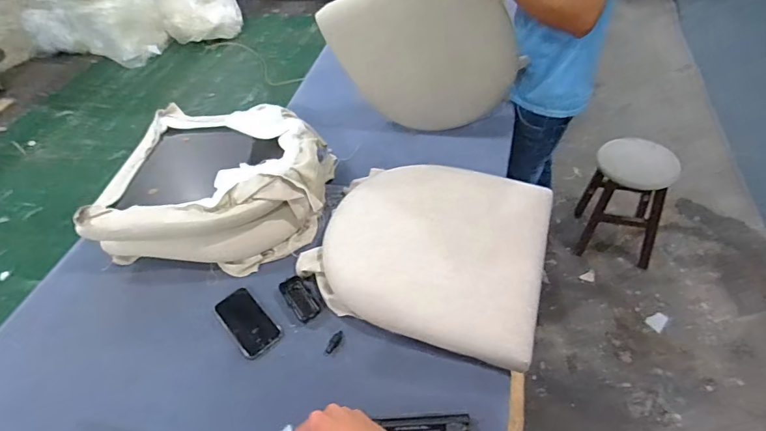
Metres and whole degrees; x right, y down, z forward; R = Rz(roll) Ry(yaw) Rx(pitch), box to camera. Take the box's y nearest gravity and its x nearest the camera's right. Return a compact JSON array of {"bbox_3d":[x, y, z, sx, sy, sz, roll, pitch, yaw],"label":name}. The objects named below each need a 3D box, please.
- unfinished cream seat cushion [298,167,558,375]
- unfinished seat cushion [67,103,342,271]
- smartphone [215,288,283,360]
[{"bbox_3d":[0.095,0.048,0.925,0.472,0.096,0.390,14,50,19],"label":"unfinished cream seat cushion"},{"bbox_3d":[-0.400,-0.090,1.105,0.506,0.182,0.472,-4,46,3],"label":"unfinished seat cushion"},{"bbox_3d":[-0.276,0.215,0.897,0.081,0.010,0.168,-37,53,-25],"label":"smartphone"}]

